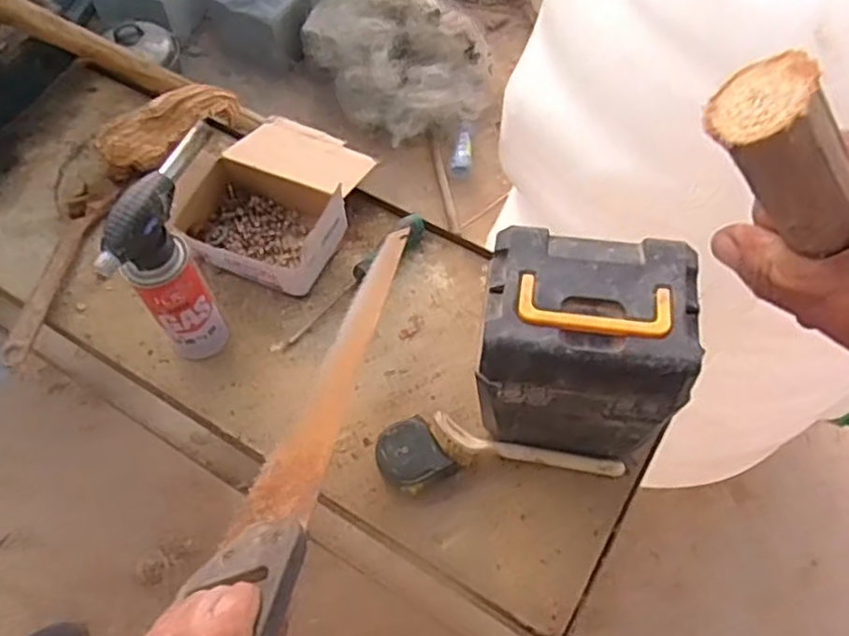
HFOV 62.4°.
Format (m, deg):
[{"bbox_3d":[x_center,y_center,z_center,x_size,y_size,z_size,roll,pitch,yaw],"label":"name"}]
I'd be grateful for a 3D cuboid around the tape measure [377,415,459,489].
[{"bbox_3d":[-0.012,0.140,0.716,0.071,0.039,0.065,-21,60,-11],"label":"tape measure"}]

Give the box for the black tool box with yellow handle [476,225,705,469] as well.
[{"bbox_3d":[0.138,0.043,0.658,0.172,0.233,0.135,5,58,5],"label":"black tool box with yellow handle"}]

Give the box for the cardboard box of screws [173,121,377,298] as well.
[{"bbox_3d":[-0.175,-0.153,0.861,0.172,0.076,0.235,15,59,11],"label":"cardboard box of screws"}]

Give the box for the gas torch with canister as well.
[{"bbox_3d":[-0.242,-0.063,0.733,0.060,0.237,0.156,12,59,9],"label":"gas torch with canister"}]

